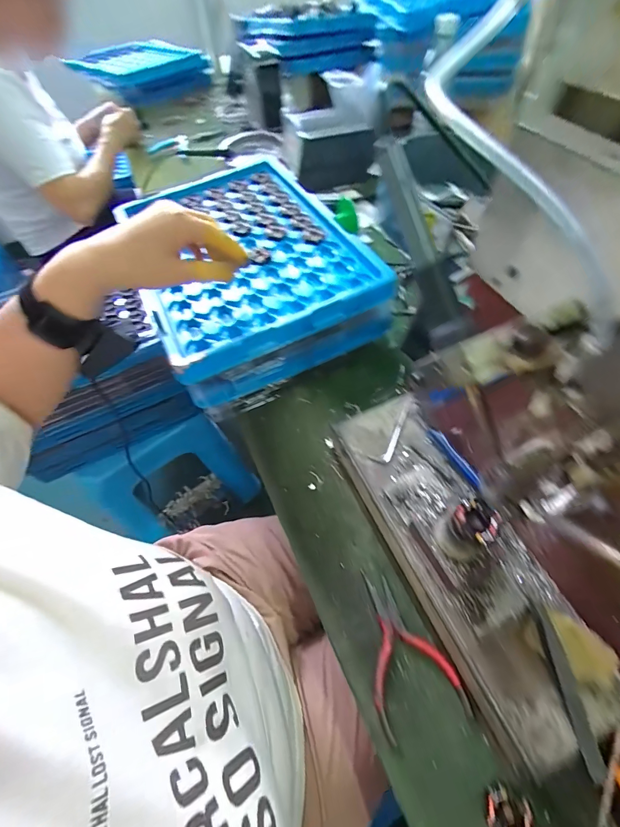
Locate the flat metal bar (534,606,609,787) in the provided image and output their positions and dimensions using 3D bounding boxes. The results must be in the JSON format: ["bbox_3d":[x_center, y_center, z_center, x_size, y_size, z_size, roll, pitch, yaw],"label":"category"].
[{"bbox_3d":[0.181,0.191,0.246,0.011,0.004,0.100,-17,60,19],"label":"flat metal bar"}]

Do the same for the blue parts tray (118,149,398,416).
[{"bbox_3d":[-0.095,-0.202,0.491,0.260,0.077,0.354,-27,60,-12],"label":"blue parts tray"}]

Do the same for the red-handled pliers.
[{"bbox_3d":[0.077,0.200,0.304,0.071,0.010,0.118,-18,59,-7],"label":"red-handled pliers"}]

